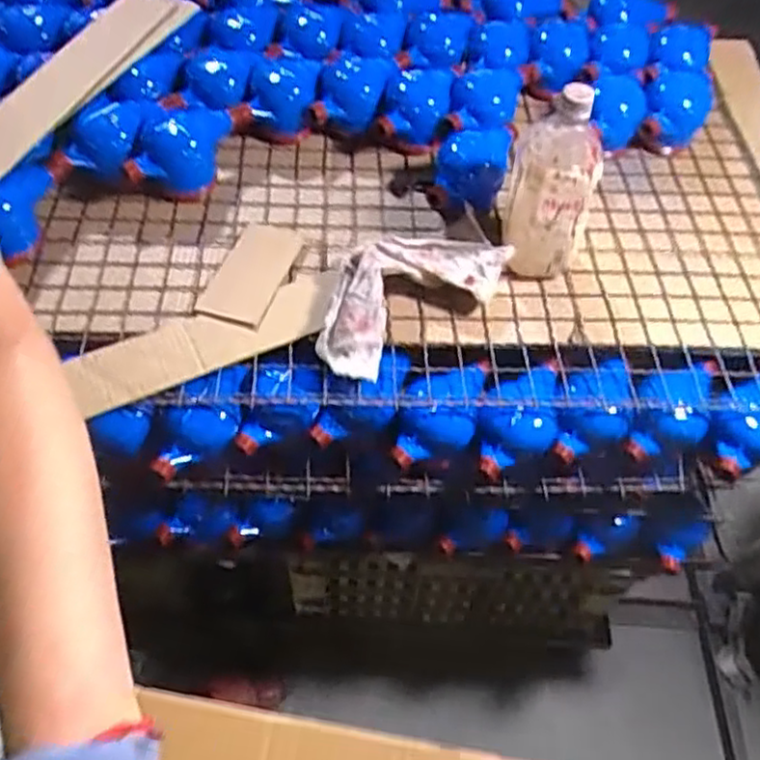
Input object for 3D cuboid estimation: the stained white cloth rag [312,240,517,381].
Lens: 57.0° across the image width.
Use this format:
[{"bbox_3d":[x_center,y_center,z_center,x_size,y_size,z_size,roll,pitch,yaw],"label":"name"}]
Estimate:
[{"bbox_3d":[0.025,-0.106,0.772,0.252,0.059,0.134,-33,62,-24],"label":"stained white cloth rag"}]

